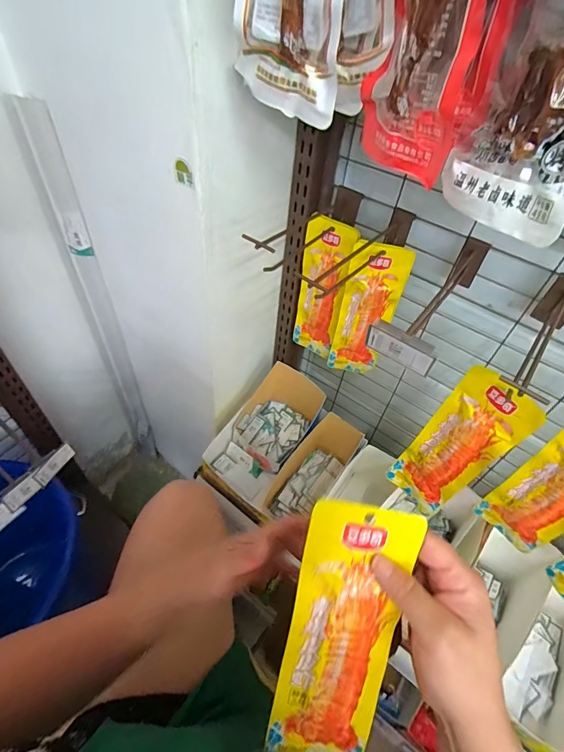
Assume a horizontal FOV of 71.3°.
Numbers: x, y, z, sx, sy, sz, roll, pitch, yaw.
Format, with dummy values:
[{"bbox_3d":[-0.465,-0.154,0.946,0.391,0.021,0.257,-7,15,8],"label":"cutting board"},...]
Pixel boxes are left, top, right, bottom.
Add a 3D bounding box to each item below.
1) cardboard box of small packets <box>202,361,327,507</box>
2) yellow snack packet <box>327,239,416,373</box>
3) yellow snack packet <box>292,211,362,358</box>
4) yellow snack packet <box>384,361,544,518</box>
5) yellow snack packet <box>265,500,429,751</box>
[{"bbox_3d":[-0.025,0.093,0.714,0.111,0.122,0.237,33,55,20],"label":"cardboard box of small packets"},{"bbox_3d":[0.119,-0.085,0.561,0.074,0.216,0.013,12,50,4],"label":"yellow snack packet"},{"bbox_3d":[0.059,-0.122,0.586,0.070,0.223,0.018,29,53,17],"label":"yellow snack packet"},{"bbox_3d":[0.182,0.080,0.425,0.022,0.212,0.076,-30,59,-27],"label":"yellow snack packet"},{"bbox_3d":[0.040,0.194,0.279,0.073,0.224,0.008,9,13,2],"label":"yellow snack packet"}]

